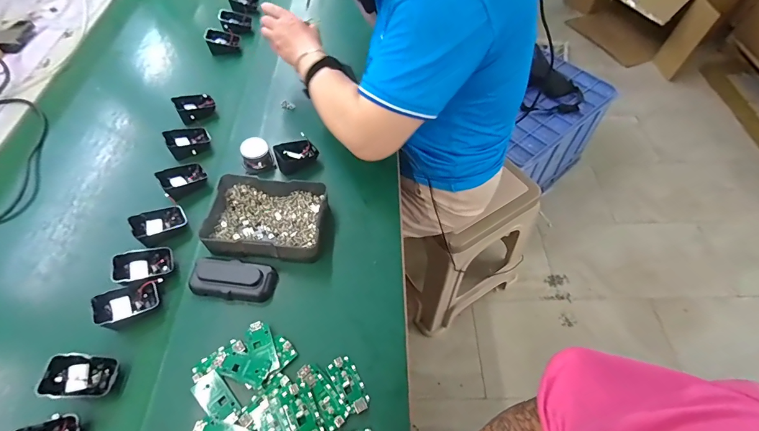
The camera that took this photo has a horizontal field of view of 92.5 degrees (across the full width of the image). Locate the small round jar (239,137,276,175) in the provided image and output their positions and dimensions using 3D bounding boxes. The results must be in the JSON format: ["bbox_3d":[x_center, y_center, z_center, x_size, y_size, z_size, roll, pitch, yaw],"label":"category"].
[{"bbox_3d":[-0.202,-0.098,0.598,0.047,0.043,0.039,-26,60,-16],"label":"small round jar"}]

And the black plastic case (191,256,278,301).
[{"bbox_3d":[-0.195,0.084,0.485,0.105,0.023,0.050,6,57,4],"label":"black plastic case"}]

